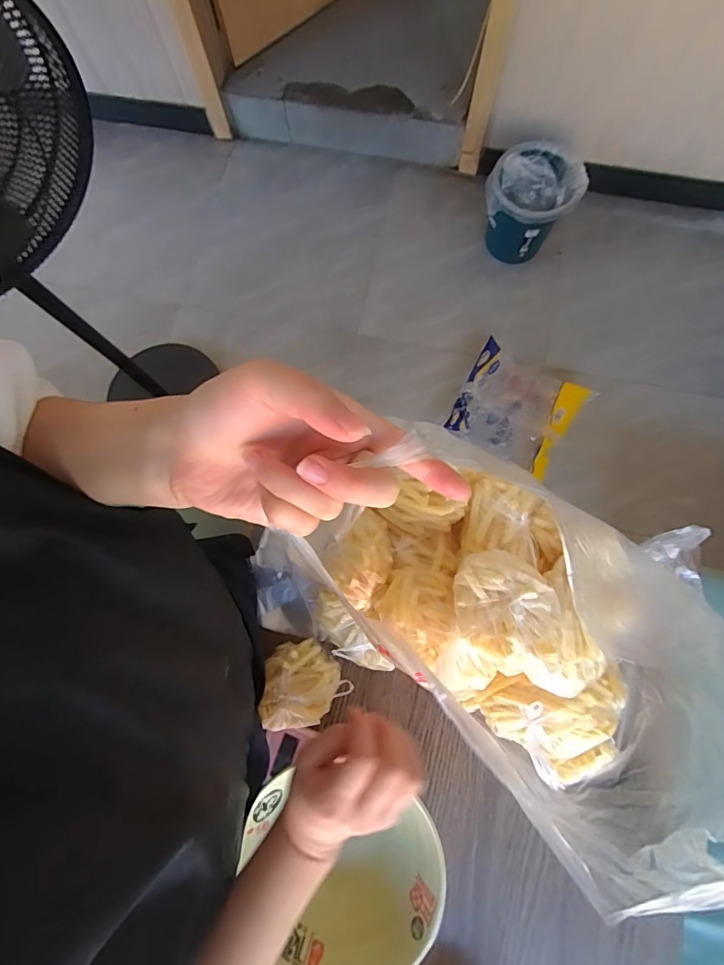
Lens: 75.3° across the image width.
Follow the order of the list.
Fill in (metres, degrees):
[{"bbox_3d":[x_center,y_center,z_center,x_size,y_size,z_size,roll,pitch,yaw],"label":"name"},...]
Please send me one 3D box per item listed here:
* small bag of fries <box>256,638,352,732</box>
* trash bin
[{"bbox_3d":[-0.085,0.253,0.578,0.114,0.052,0.093,-40,80,-6],"label":"small bag of fries"},{"bbox_3d":[0.518,-0.873,1.469,0.264,0.245,0.272,0,78,1],"label":"trash bin"}]

